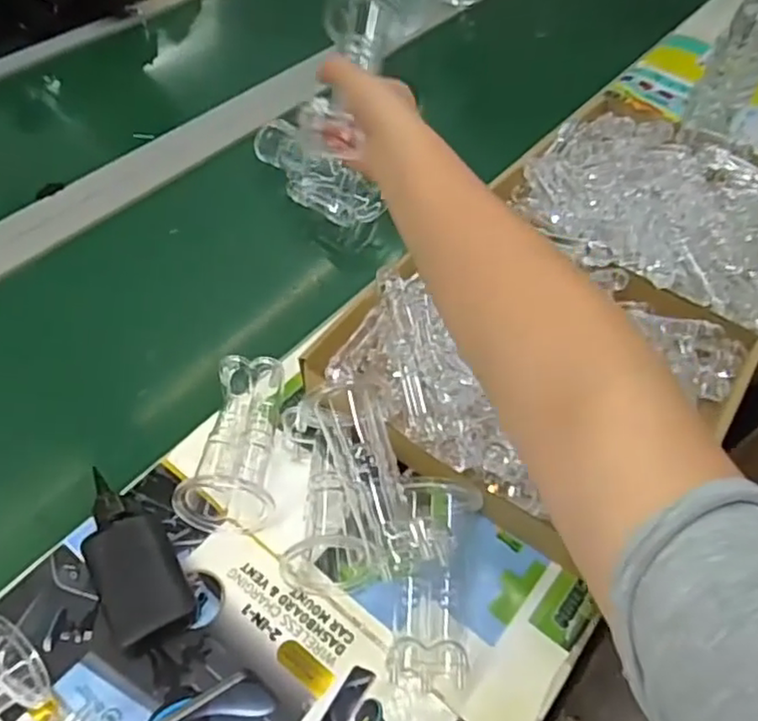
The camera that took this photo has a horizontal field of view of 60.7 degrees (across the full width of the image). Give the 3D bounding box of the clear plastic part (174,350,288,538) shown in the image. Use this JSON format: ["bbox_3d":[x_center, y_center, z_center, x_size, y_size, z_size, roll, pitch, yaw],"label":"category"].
[{"bbox_3d":[-0.111,0.065,0.516,0.070,0.049,0.139,3,50,-1],"label":"clear plastic part"}]

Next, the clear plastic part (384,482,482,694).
[{"bbox_3d":[0.037,0.148,0.442,0.061,0.051,0.138,6,66,1],"label":"clear plastic part"}]

